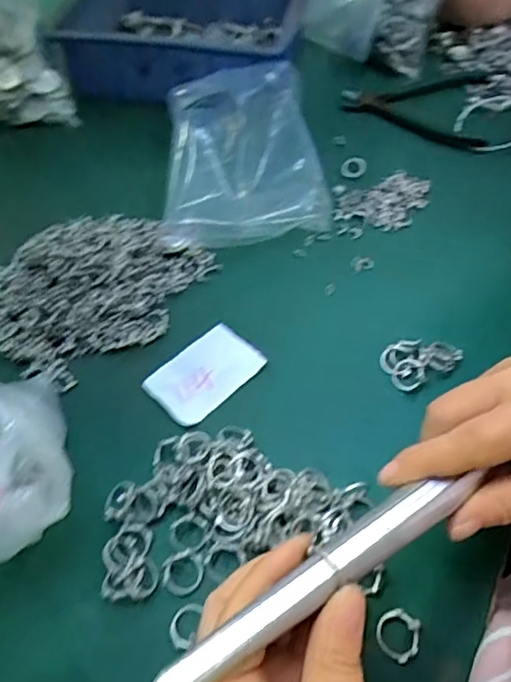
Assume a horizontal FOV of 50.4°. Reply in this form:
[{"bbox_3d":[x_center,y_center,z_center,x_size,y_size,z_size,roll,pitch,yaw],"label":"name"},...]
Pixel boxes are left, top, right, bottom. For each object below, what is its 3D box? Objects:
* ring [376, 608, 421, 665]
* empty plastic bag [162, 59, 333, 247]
[{"bbox_3d":[0.075,0.153,0.284,0.022,0.010,0.024,-1,56,2],"label":"ring"},{"bbox_3d":[-0.016,-0.162,0.469,0.141,0.062,0.165,-7,56,-2],"label":"empty plastic bag"}]

